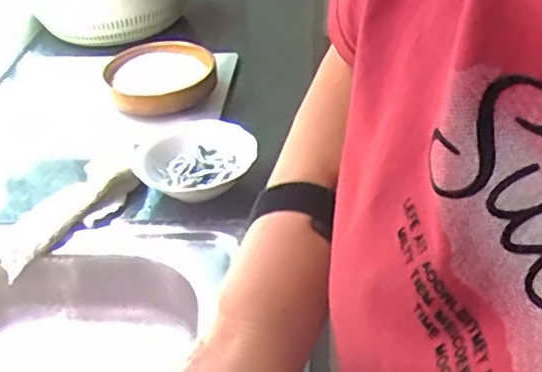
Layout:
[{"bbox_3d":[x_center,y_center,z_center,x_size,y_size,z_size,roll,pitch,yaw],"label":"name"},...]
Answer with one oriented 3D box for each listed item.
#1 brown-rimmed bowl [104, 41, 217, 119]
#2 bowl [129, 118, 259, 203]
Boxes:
[{"bbox_3d":[-0.147,-0.138,0.872,0.139,0.059,0.163,-18,39,-17],"label":"brown-rimmed bowl"},{"bbox_3d":[-0.084,-0.028,0.749,0.129,0.045,0.147,13,41,21],"label":"bowl"}]

